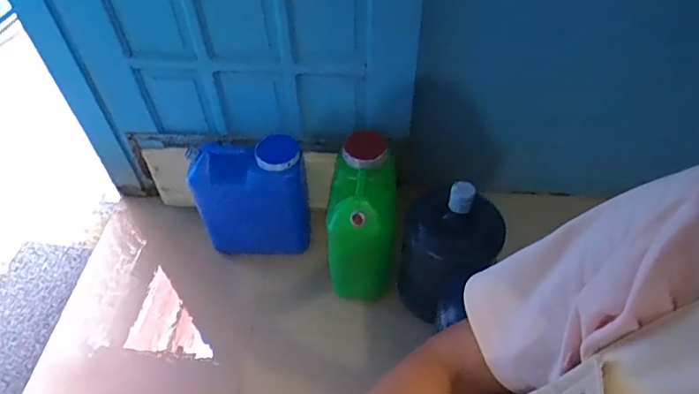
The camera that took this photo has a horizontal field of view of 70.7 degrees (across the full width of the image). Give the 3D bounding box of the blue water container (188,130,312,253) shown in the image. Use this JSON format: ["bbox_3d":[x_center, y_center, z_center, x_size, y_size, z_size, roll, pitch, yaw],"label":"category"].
[{"bbox_3d":[-0.295,-0.017,1.533,0.317,0.434,0.175,-7,50,-5],"label":"blue water container"}]

